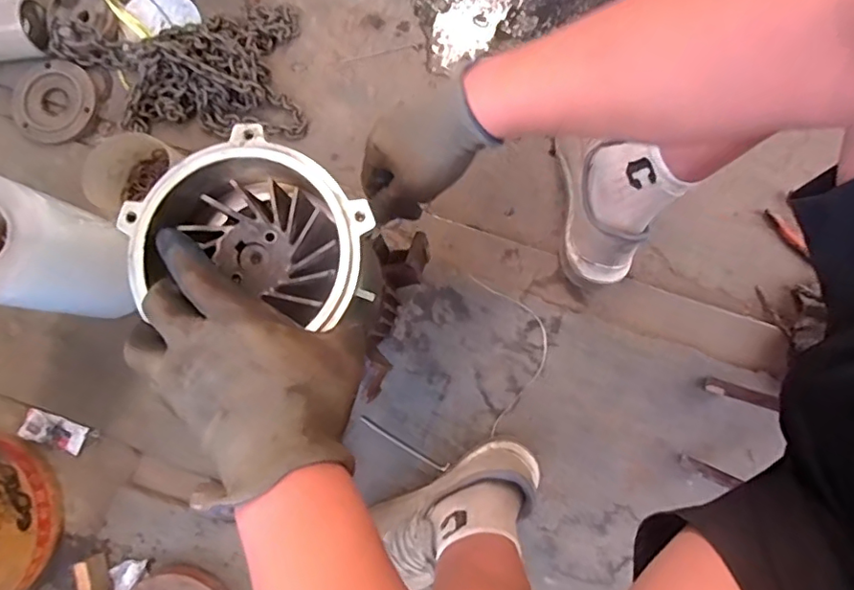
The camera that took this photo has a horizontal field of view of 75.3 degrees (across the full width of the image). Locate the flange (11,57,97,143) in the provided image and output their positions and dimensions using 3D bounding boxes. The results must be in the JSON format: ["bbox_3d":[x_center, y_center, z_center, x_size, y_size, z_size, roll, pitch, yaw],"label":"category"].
[{"bbox_3d":[-0.590,-0.306,0.867,0.132,0.020,0.128,0,79,-1],"label":"flange"}]

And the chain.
[{"bbox_3d":[-0.385,-0.344,0.844,0.374,0.059,0.218,-6,83,2],"label":"chain"}]

